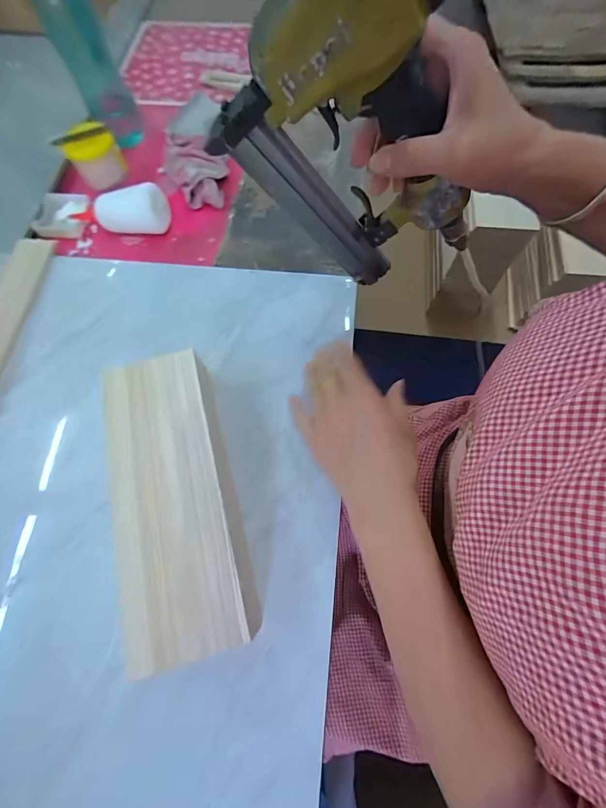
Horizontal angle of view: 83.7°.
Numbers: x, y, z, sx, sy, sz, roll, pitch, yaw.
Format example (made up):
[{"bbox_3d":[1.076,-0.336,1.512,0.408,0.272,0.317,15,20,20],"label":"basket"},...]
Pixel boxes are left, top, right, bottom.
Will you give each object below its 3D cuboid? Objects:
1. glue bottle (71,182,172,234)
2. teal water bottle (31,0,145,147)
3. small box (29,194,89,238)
[{"bbox_3d":[-0.281,-0.300,0.509,0.158,0.050,0.055,4,69,3],"label":"glue bottle"},{"bbox_3d":[-0.329,-0.537,0.508,0.075,0.225,0.076,-17,69,-5],"label":"teal water bottle"},{"bbox_3d":[-0.387,-0.303,0.545,0.076,0.019,0.080,0,69,1],"label":"small box"}]

